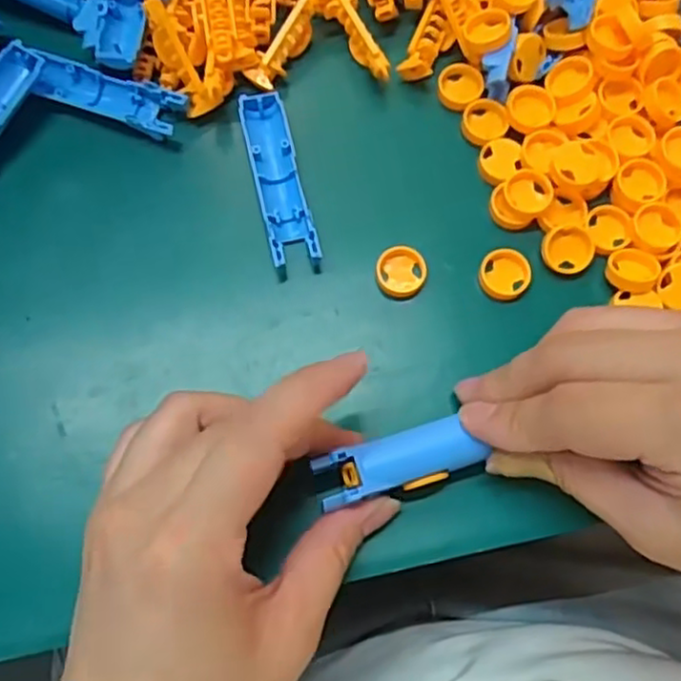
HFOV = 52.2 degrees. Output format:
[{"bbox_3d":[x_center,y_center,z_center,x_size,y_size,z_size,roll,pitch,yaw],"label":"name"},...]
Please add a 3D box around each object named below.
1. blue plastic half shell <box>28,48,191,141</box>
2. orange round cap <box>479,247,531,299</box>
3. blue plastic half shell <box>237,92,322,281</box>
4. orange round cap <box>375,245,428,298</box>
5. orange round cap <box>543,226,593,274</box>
[{"bbox_3d":[-0.096,-0.102,0.291,0.062,0.011,0.018,18,74,5],"label":"blue plastic half shell"},{"bbox_3d":[0.066,-0.026,0.277,0.020,0.005,0.020,0,73,-1],"label":"orange round cap"},{"bbox_3d":[-0.025,-0.064,0.288,0.019,0.017,0.076,-13,73,-5],"label":"blue plastic half shell"},{"bbox_3d":[0.024,-0.027,0.277,0.020,0.005,0.020,-11,73,-4],"label":"orange round cap"},{"bbox_3d":[0.091,-0.036,0.277,0.019,0.006,0.018,0,73,-1],"label":"orange round cap"}]

